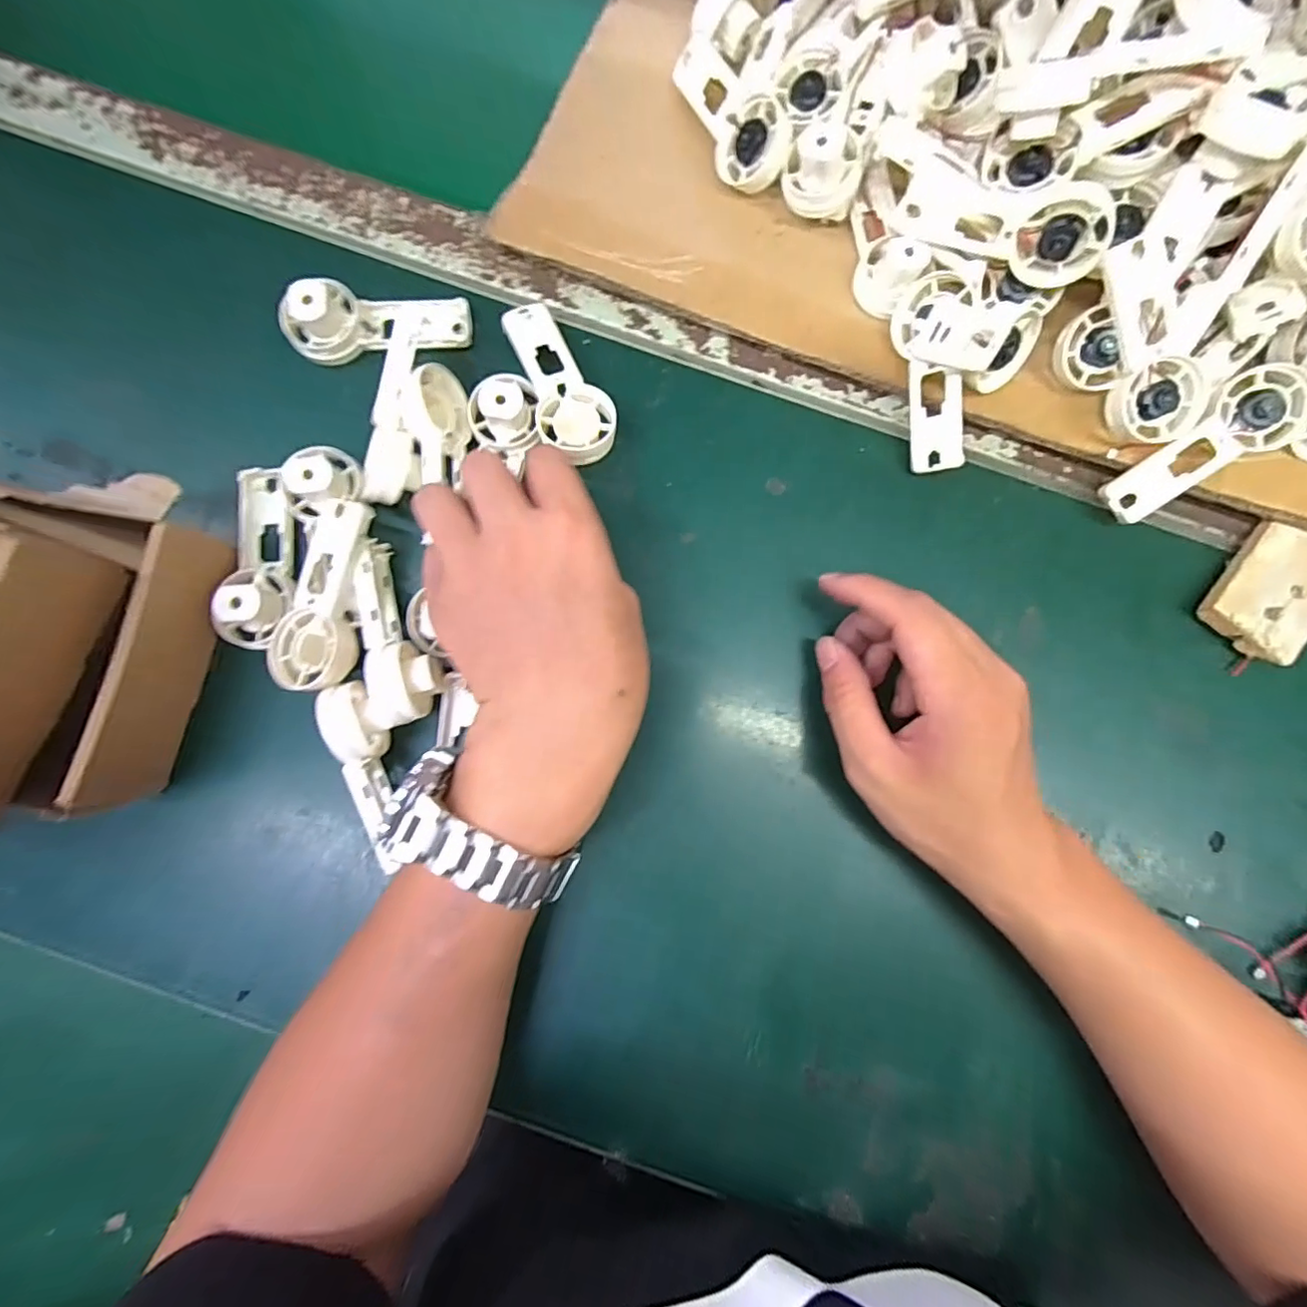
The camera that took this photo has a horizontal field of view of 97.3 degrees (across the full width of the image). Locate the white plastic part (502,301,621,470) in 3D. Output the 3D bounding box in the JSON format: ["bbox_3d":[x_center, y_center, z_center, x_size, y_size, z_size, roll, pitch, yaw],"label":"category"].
[{"bbox_3d":[-0.048,-0.141,0.303,0.038,0.023,0.094,-22,84,-4],"label":"white plastic part"}]

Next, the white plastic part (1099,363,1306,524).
[{"bbox_3d":[0.278,-0.103,0.291,0.094,0.014,0.038,-36,85,14],"label":"white plastic part"}]

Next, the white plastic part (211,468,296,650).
[{"bbox_3d":[-0.198,-0.049,0.292,0.033,0.029,0.093,0,82,-2],"label":"white plastic part"}]

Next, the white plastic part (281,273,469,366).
[{"bbox_3d":[-0.146,-0.177,0.302,0.091,0.031,0.035,-7,83,-3],"label":"white plastic part"}]

